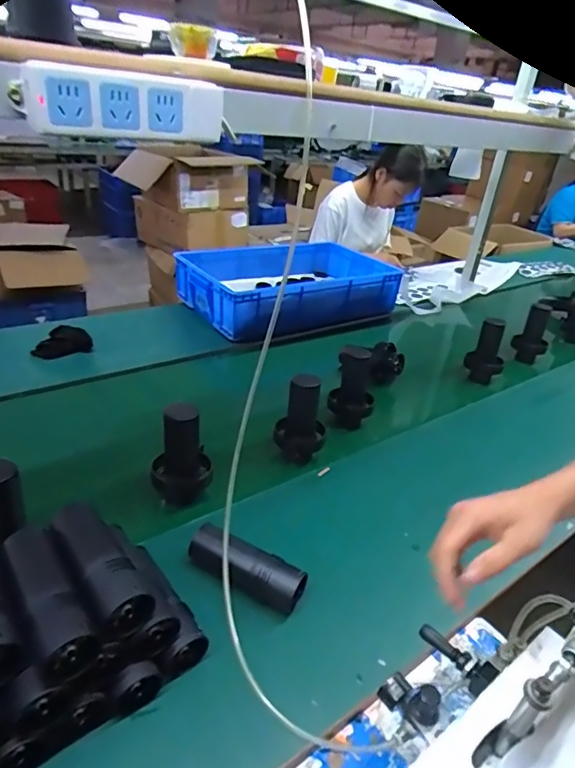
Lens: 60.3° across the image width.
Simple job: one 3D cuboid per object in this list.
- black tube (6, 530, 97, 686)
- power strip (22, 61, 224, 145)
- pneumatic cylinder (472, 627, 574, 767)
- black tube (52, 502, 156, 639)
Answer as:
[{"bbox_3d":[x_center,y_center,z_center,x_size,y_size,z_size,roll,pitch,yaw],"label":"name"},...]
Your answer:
[{"bbox_3d":[-0.247,0.213,0.504,0.050,0.052,0.162,-17,38,-34],"label":"black tube"},{"bbox_3d":[-0.133,-0.243,0.434,0.176,0.049,0.022,-18,38,-35],"label":"power strip"},{"bbox_3d":[0.253,0.241,0.436,0.236,0.076,0.023,-32,44,-19],"label":"pneumatic cylinder"},{"bbox_3d":[-0.211,0.193,0.548,0.053,0.048,0.169,-19,39,-36],"label":"black tube"}]

